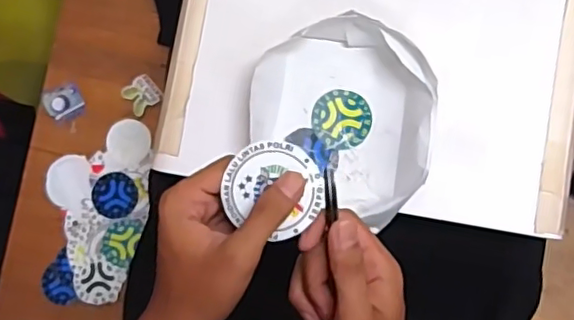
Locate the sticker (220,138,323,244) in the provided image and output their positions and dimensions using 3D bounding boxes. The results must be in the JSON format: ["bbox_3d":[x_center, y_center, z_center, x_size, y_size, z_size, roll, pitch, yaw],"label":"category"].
[{"bbox_3d":[-0.007,0.019,0.384,0.063,0.005,0.060,0,97,-2],"label":"sticker"}]

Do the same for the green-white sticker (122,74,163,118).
[{"bbox_3d":[-0.182,-0.082,0.743,0.043,0.005,0.042,-43,82,-4],"label":"green-white sticker"}]

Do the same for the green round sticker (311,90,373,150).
[{"bbox_3d":[0.053,-0.040,0.570,0.053,0.004,0.056,-1,82,6],"label":"green round sticker"}]

